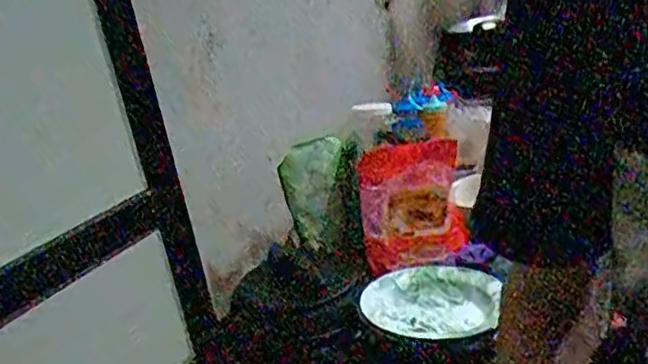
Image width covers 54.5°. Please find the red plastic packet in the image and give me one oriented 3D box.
[{"bbox_3d":[0.153,0.037,1.097,0.177,0.224,0.017,-4,-21,-5],"label":"red plastic packet"}]

